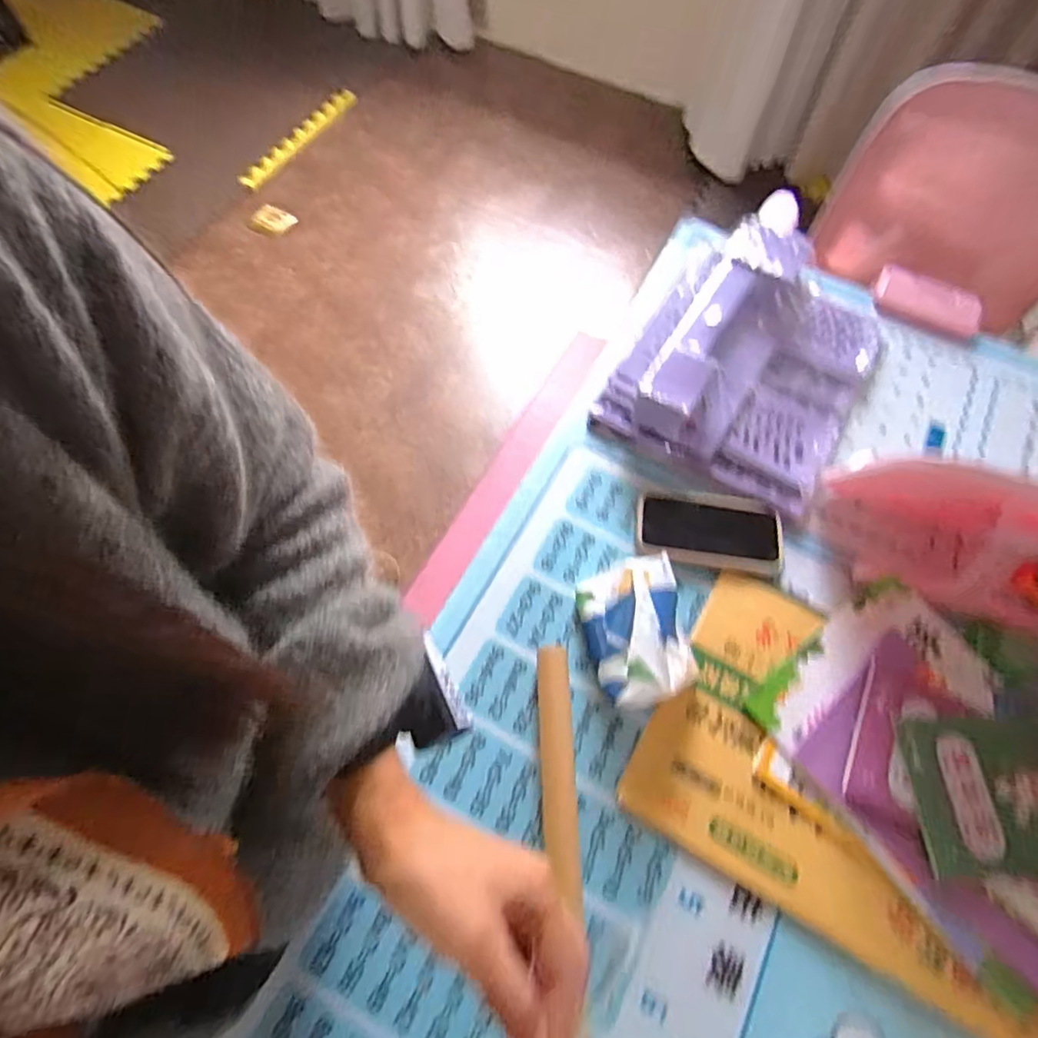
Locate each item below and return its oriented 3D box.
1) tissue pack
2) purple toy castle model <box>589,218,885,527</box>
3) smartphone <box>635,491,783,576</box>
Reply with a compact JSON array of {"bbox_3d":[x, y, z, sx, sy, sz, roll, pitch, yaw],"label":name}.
[{"bbox_3d":[0.106,0.100,0.516,0.079,0.065,0.116,-13,65,-8],"label":"tissue pack"},{"bbox_3d":[0.251,-0.178,0.626,0.236,0.082,0.277,30,67,12],"label":"purple toy castle model"},{"bbox_3d":[0.190,0.012,0.583,0.141,0.007,0.075,8,64,2],"label":"smartphone"}]

